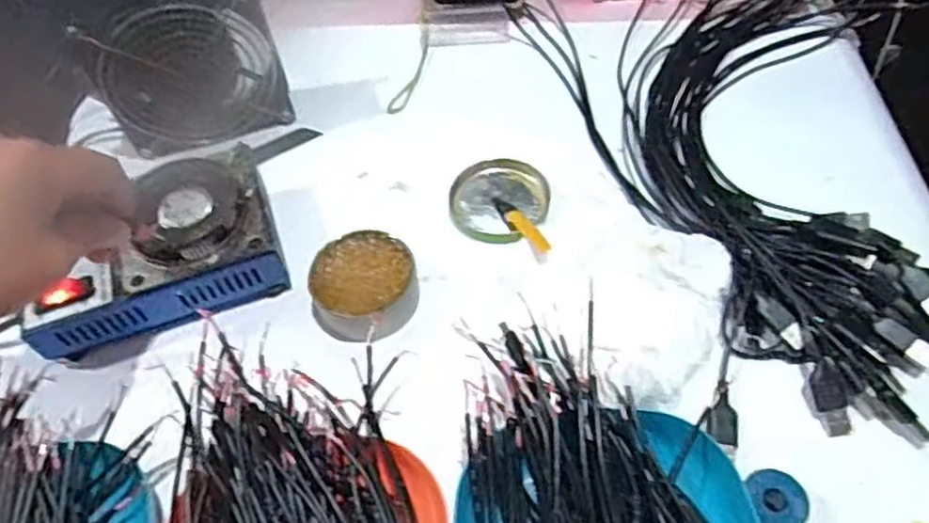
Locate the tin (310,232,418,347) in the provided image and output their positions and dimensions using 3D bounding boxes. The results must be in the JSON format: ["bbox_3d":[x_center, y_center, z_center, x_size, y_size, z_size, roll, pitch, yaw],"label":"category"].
[{"bbox_3d":[-0.062,0.016,0.433,0.059,0.028,0.065,36,66,25],"label":"tin"}]

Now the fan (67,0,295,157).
[{"bbox_3d":[-0.199,-0.140,0.522,0.121,0.099,0.038,-13,35,-4],"label":"fan"}]

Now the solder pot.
[{"bbox_3d":[-0.192,-0.008,0.439,0.145,0.055,0.089,-21,55,-11],"label":"solder pot"}]

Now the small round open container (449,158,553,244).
[{"bbox_3d":[0.023,-0.042,0.479,0.061,0.011,0.065,-2,56,3],"label":"small round open container"}]

